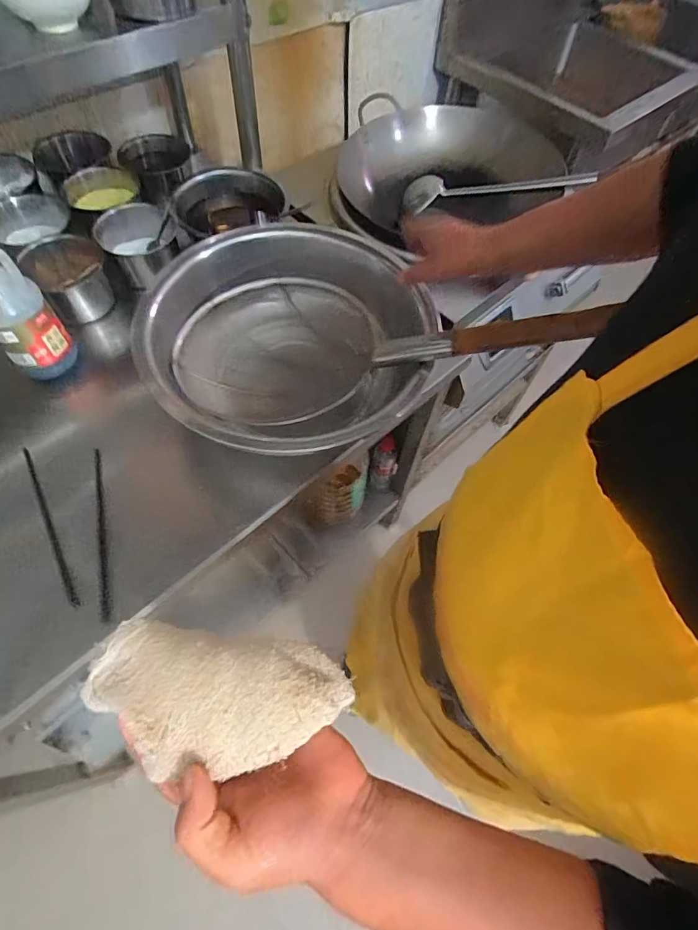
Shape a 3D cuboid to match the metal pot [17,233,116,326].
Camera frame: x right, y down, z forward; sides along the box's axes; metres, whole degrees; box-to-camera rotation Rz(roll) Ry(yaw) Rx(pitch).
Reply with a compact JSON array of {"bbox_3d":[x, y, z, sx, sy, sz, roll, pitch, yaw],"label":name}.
[{"bbox_3d":[-0.436,-0.290,0.715,0.103,0.085,0.110,2,61,-3],"label":"metal pot"}]

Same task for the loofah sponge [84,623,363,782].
[{"bbox_3d":[-0.080,0.141,0.275,0.154,0.029,0.073,6,61,1],"label":"loofah sponge"}]

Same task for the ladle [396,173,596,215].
[{"bbox_3d":[0.278,-0.542,0.876,0.350,0.040,0.087,5,60,18],"label":"ladle"}]

